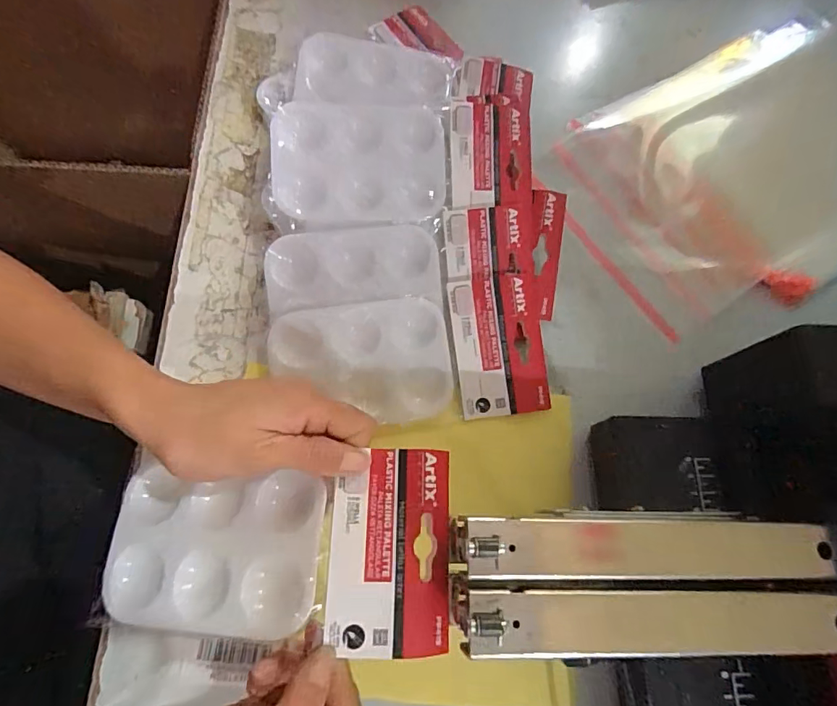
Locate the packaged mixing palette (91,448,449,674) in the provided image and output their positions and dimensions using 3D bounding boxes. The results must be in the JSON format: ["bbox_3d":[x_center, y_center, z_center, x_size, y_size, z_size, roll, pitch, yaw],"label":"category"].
[{"bbox_3d":[-0.077,0.105,0.244,0.183,0.023,0.095,-4,72,6],"label":"packaged mixing palette"}]

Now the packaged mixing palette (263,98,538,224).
[{"bbox_3d":[-0.008,-0.141,0.341,0.190,0.012,0.090,-3,86,-10],"label":"packaged mixing palette"}]

